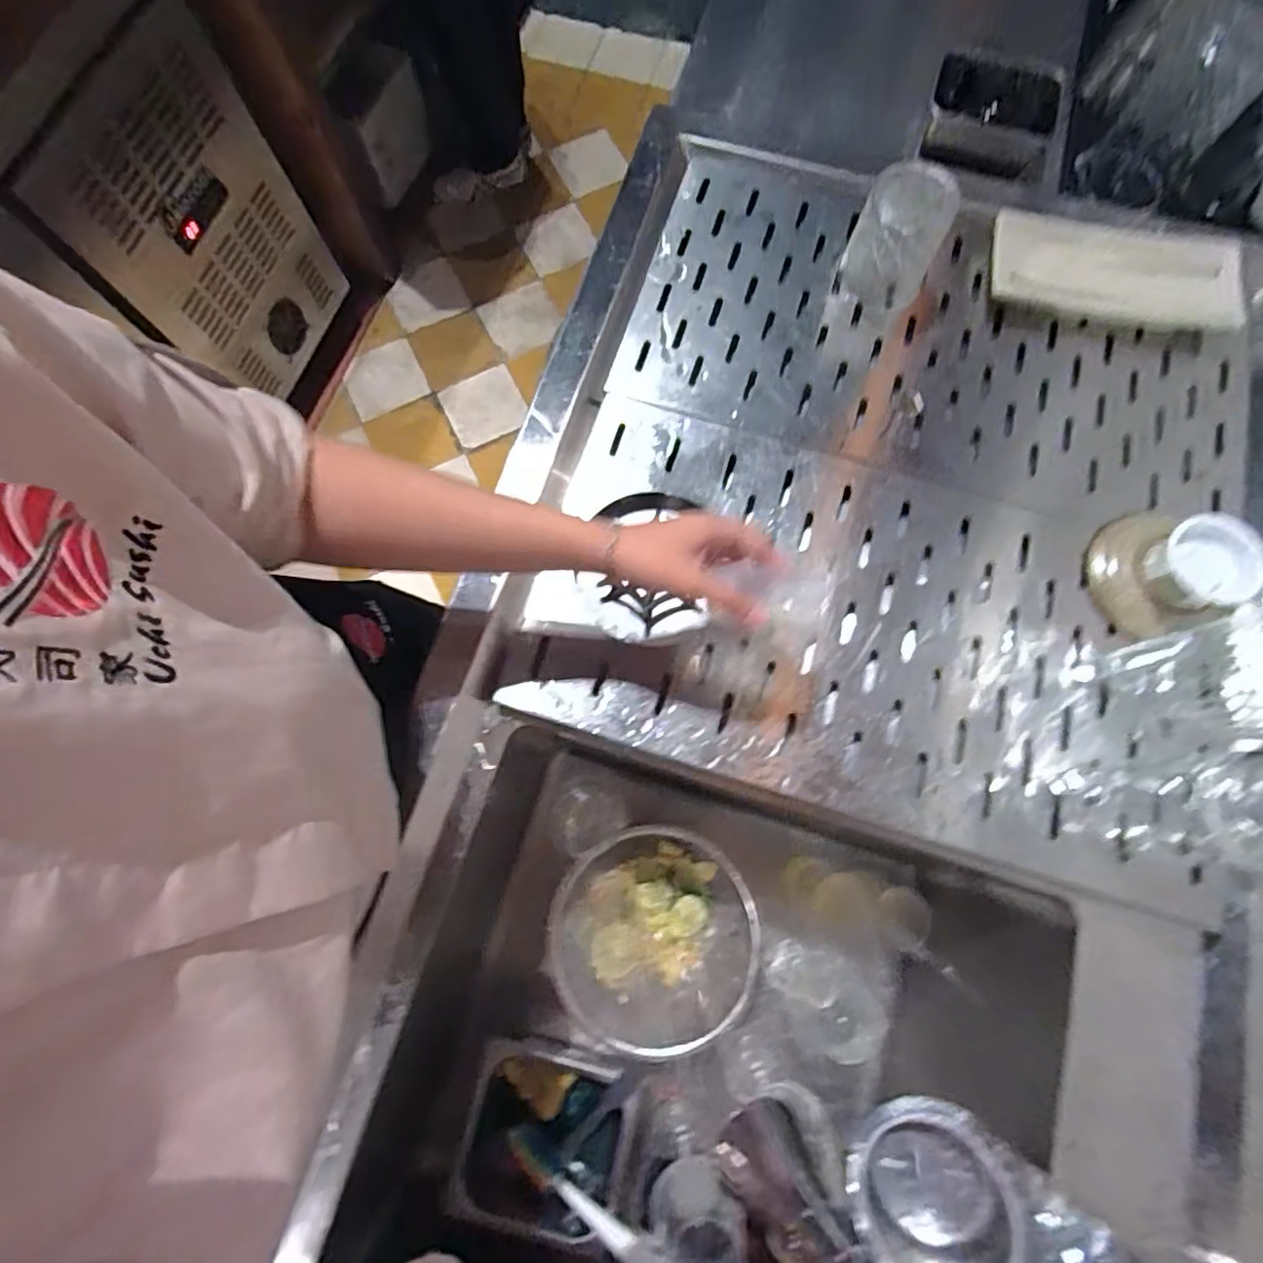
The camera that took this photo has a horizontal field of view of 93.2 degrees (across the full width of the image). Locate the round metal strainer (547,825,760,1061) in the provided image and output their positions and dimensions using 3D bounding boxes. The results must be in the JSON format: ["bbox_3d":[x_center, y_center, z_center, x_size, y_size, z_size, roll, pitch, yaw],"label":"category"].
[{"bbox_3d":[0.025,0.365,0.718,0.238,0.052,0.235,0,76,0],"label":"round metal strainer"}]

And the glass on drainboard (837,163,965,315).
[{"bbox_3d":[0.257,-0.382,0.582,0.081,0.095,0.092,18,77,5],"label":"glass on drainboard"}]

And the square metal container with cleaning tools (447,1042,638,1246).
[{"bbox_3d":[-0.088,0.538,0.648,0.164,0.080,0.148,10,76,3],"label":"square metal container with cleaning tools"}]

